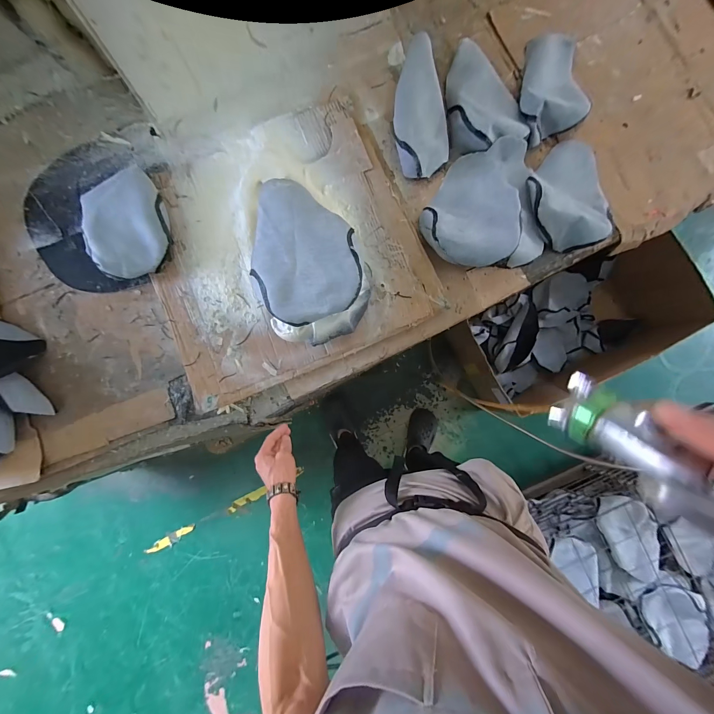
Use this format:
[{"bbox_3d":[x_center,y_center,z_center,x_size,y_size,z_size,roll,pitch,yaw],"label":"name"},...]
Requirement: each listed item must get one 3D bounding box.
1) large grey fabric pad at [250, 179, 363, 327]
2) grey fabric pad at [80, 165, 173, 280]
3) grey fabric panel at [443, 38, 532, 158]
[{"bbox_3d":[-0.101,-0.208,0.559,0.186,0.028,0.297,-12,70,4],"label":"large grey fabric pad"},{"bbox_3d":[-0.498,-0.281,0.651,0.173,0.046,0.223,-13,86,2],"label":"grey fabric pad"},{"bbox_3d":[0.294,-0.621,0.715,0.166,0.089,0.301,-6,86,2],"label":"grey fabric panel"}]

